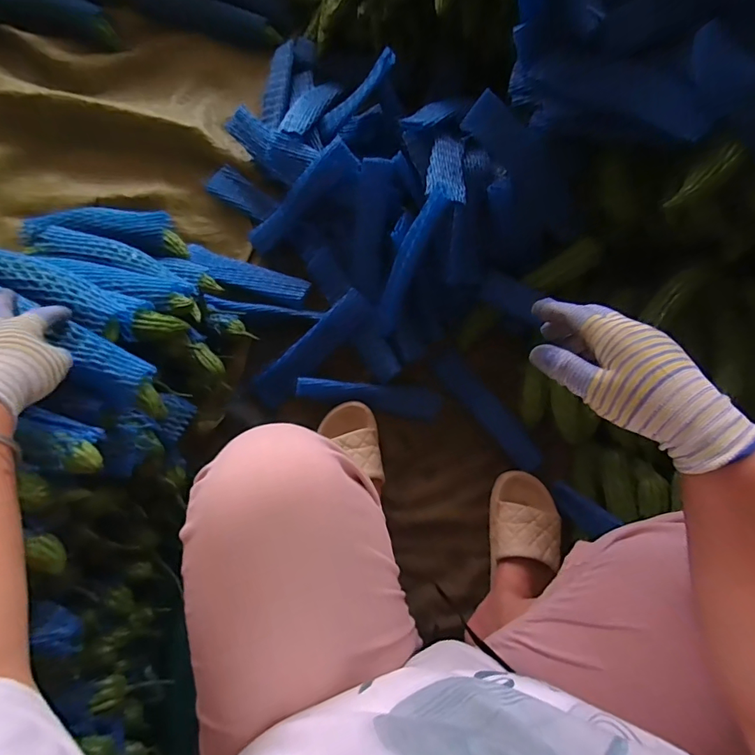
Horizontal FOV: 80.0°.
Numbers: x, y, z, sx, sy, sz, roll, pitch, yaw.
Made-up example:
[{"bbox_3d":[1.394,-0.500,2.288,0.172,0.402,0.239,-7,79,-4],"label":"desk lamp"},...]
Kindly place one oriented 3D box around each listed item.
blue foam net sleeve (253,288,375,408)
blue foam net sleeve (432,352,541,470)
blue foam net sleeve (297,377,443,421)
[{"bbox_3d":[-0.103,-0.046,0.721,0.227,0.010,0.059,-42,83,8],"label":"blue foam net sleeve"},{"bbox_3d":[0.184,0.051,0.739,0.063,0.032,0.239,-41,83,-8],"label":"blue foam net sleeve"},{"bbox_3d":[-0.013,0.033,0.734,0.232,0.025,0.042,8,80,0],"label":"blue foam net sleeve"}]

